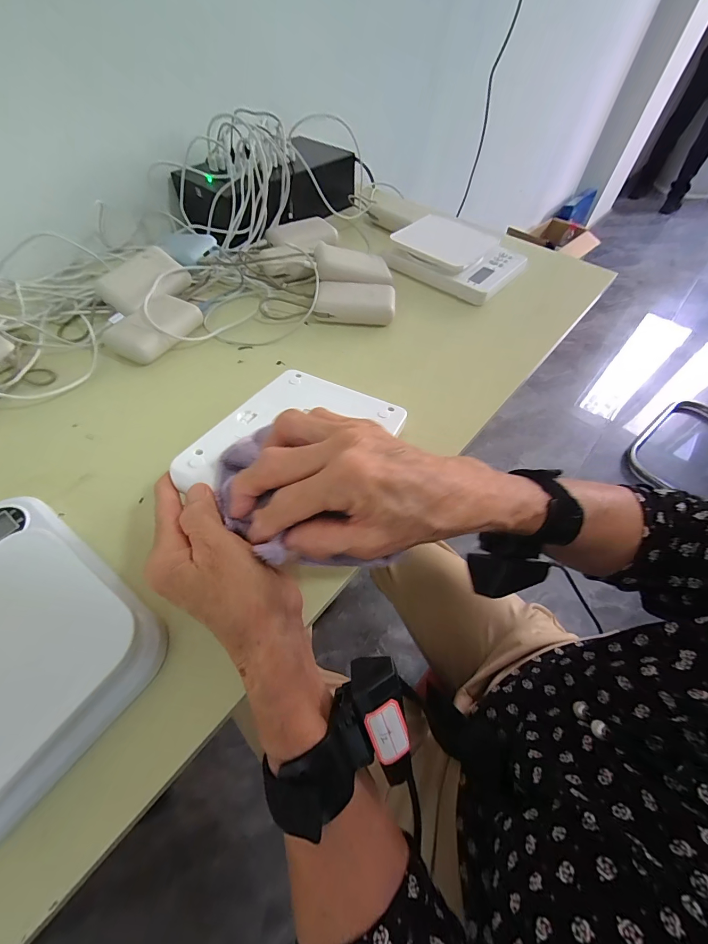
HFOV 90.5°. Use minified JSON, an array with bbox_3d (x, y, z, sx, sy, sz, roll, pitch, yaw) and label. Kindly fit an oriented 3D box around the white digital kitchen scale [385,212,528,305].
[{"bbox_3d":[0.154,-0.322,0.520,0.173,0.037,0.140,36,62,21],"label":"white digital kitchen scale"}]

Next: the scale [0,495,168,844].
[{"bbox_3d":[-0.233,0.104,0.221,0.195,0.045,0.140,32,62,16],"label":"scale"}]

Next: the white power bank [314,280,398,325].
[{"bbox_3d":[0.003,-0.224,0.459,0.097,0.026,0.066,6,58,1],"label":"white power bank"}]

